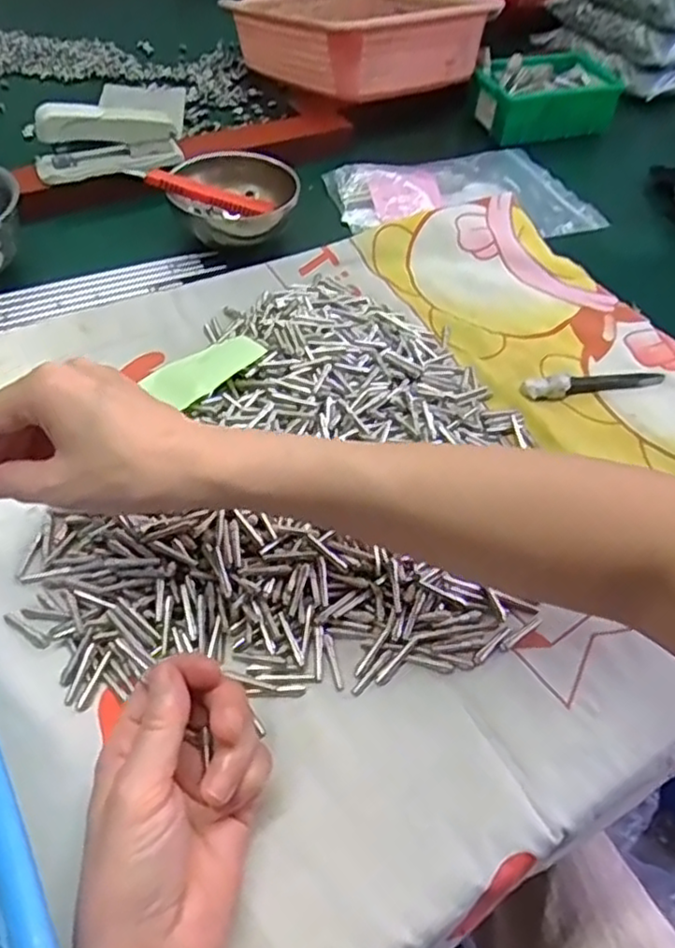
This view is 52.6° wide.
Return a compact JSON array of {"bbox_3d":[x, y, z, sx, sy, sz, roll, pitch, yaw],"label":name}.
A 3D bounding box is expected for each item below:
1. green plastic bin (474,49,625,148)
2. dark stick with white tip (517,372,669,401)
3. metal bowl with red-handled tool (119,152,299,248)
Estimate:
[{"bbox_3d":[0.235,-0.421,0.759,0.147,0.065,0.093,-17,53,-17],"label":"green plastic bin"},{"bbox_3d":[0.185,-0.066,0.491,0.109,0.013,0.018,-8,51,-10],"label":"dark stick with white tip"},{"bbox_3d":[-0.092,-0.232,0.579,0.113,0.050,0.097,24,53,15],"label":"metal bowl with red-handled tool"}]

